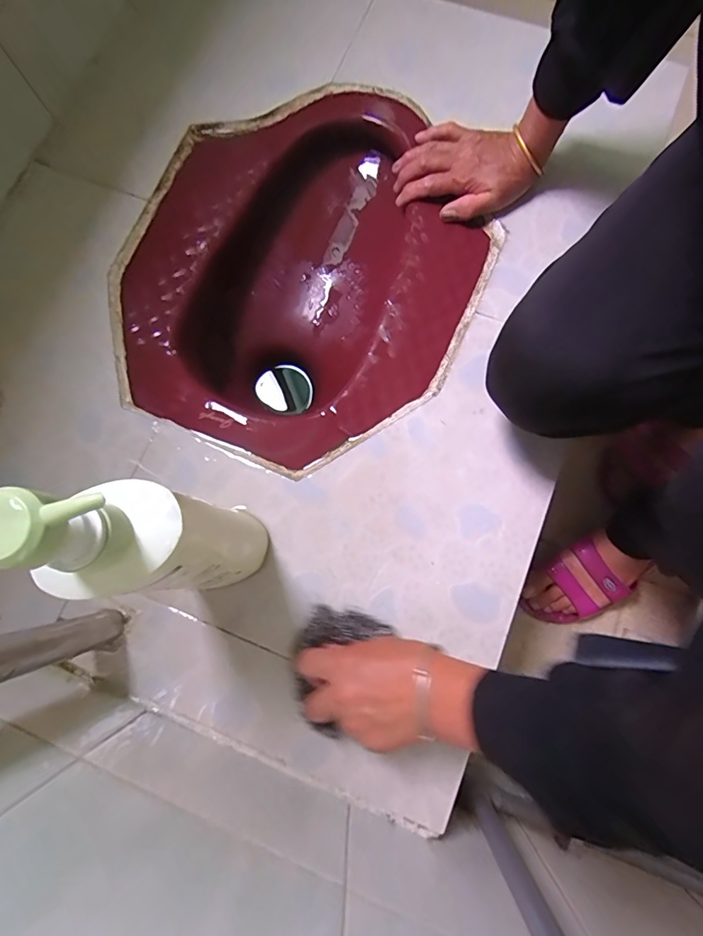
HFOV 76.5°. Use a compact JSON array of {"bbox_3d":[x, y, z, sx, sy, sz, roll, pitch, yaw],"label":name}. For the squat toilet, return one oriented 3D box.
[{"bbox_3d":[-0.053,-0.225,0.573,0.385,0.143,0.465,22,76,8],"label":"squat toilet"}]

